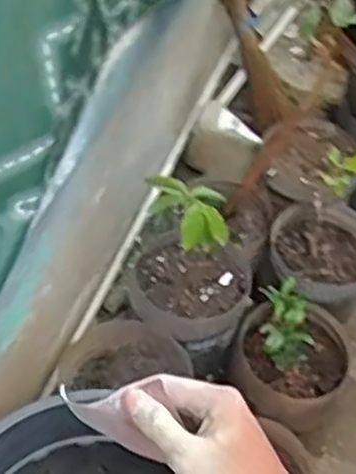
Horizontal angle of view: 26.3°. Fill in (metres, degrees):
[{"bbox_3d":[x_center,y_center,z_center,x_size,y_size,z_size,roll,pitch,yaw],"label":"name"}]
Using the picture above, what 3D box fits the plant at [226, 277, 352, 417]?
[{"bbox_3d":[0.227,0.252,1.570,0.232,0.277,0.241,3,54,-4],"label":"plant"}]

